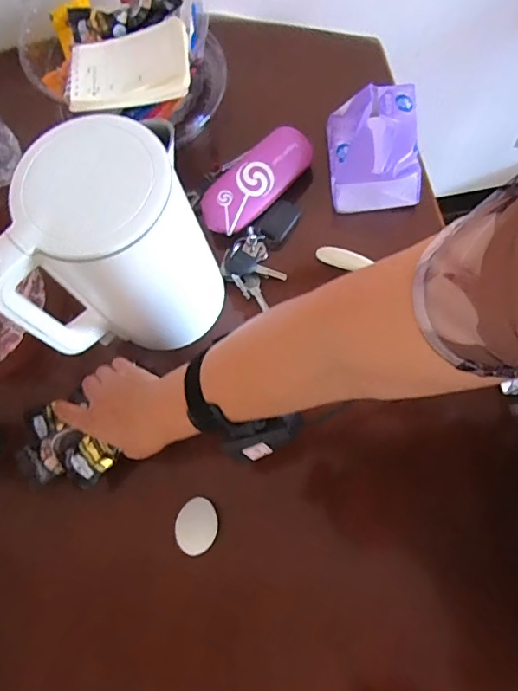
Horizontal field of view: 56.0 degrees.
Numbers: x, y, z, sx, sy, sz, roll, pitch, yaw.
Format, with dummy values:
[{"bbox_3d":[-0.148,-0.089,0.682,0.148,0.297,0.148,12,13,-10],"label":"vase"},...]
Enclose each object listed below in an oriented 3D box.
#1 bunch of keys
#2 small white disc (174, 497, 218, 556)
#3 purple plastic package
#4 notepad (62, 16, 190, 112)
[{"bbox_3d":[0.010,-0.120,0.586,0.071,0.021,0.126,30,74,11],"label":"bunch of keys"},{"bbox_3d":[-0.062,0.180,0.485,0.040,0.012,0.050,21,73,8],"label":"small white disc"},{"bbox_3d":[0.136,-0.237,0.579,0.097,0.062,0.129,0,71,1],"label":"purple plastic package"},{"bbox_3d":[-0.152,-0.323,0.563,0.143,0.024,0.114,-2,71,0],"label":"notepad"}]

